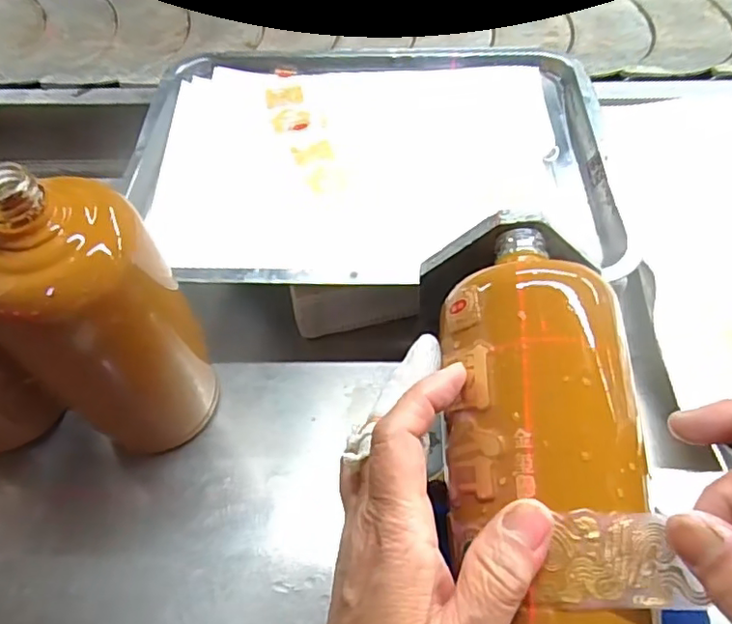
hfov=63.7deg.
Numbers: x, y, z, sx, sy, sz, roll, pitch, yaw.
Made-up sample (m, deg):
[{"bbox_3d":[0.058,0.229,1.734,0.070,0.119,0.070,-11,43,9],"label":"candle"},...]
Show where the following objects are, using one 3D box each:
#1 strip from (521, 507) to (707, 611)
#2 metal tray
[{"bbox_3d":[0.089,0.089,0.211,0.057,0.004,0.031,-1,73,1],"label":"strip"},{"bbox_3d":[0.005,-0.123,0.444,0.333,0.022,0.260,-1,53,-2],"label":"metal tray"}]

